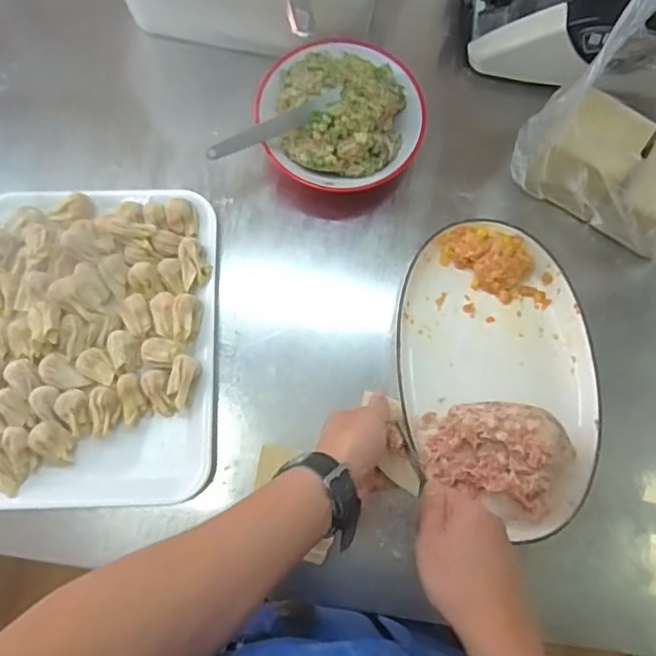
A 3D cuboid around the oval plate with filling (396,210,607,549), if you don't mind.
[{"bbox_3d":[0.169,0.038,0.582,0.193,0.077,0.295,4,77,-1],"label":"oval plate with filling"}]

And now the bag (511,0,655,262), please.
[{"bbox_3d":[0.296,-0.172,0.544,0.193,0.235,0.095,37,79,7],"label":"bag"}]

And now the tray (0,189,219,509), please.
[{"bbox_3d":[-0.239,0.011,0.598,0.247,0.037,0.313,0,77,-2],"label":"tray"}]

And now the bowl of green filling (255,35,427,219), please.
[{"bbox_3d":[0.013,-0.214,0.633,0.165,0.113,0.155,0,77,-2],"label":"bowl of green filling"}]

